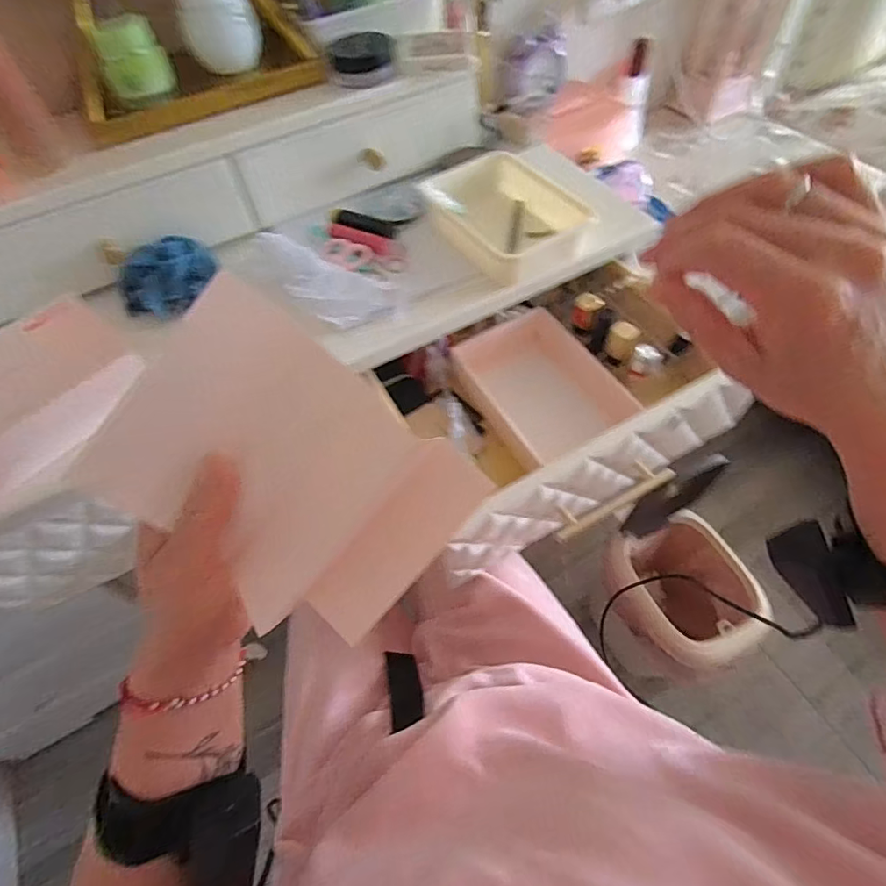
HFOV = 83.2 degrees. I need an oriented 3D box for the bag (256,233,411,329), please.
[{"bbox_3d":[-0.124,-0.169,0.507,0.171,0.043,0.081,35,66,24],"label":"bag"}]

